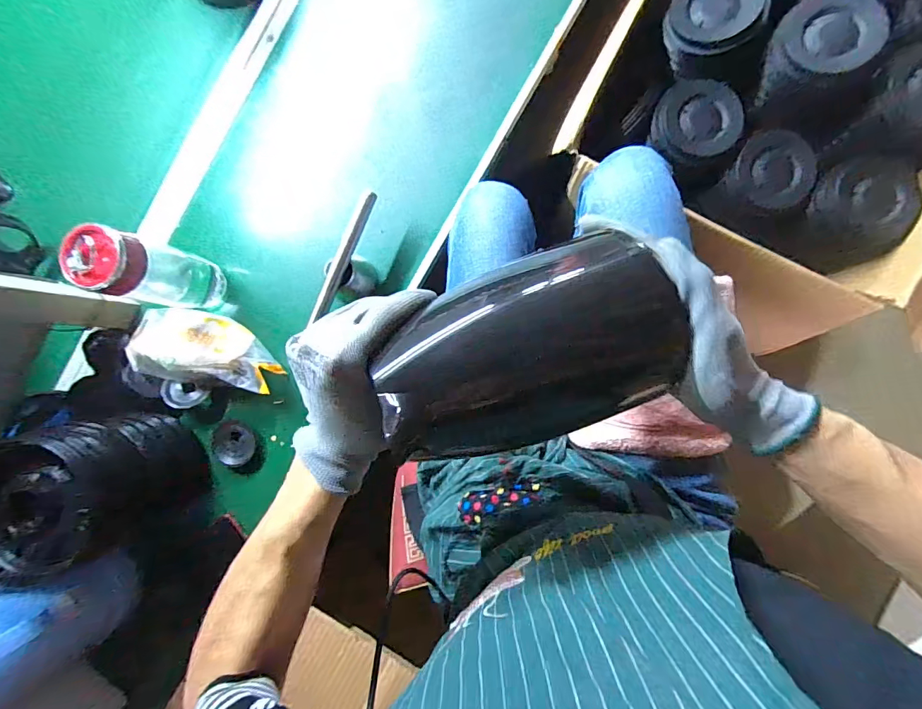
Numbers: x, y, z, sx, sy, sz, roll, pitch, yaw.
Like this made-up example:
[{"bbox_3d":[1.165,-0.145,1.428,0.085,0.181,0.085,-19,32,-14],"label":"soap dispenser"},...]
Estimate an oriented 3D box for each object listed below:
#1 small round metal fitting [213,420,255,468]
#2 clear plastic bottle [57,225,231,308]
[{"bbox_3d":[-0.305,0.117,0.578,0.050,0.018,0.057,5,90,6],"label":"small round metal fitting"},{"bbox_3d":[-0.349,-0.094,0.491,0.058,0.163,0.062,21,92,6],"label":"clear plastic bottle"}]

